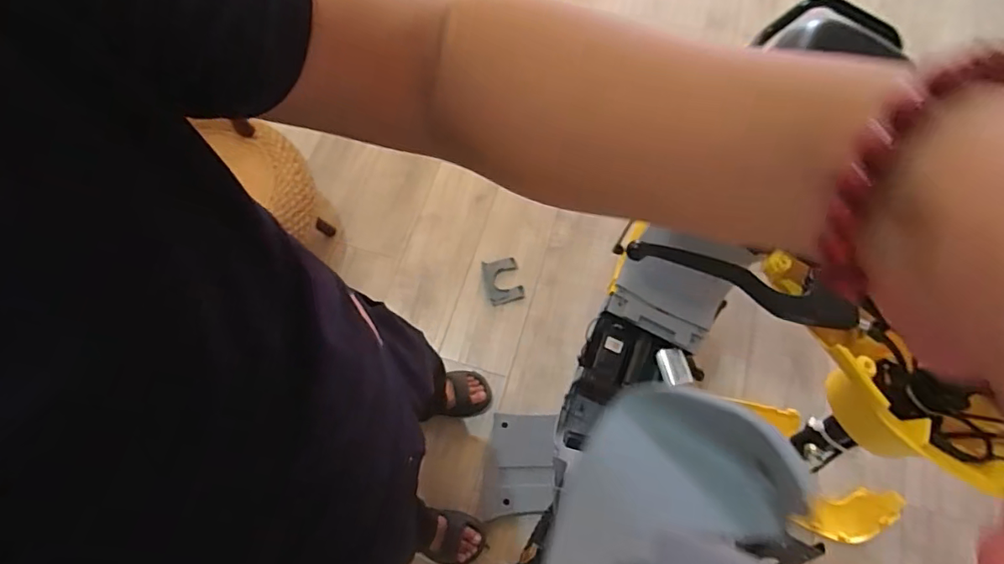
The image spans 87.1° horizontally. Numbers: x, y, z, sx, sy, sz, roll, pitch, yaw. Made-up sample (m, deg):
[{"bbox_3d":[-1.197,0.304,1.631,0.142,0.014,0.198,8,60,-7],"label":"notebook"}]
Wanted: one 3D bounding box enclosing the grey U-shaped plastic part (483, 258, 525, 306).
[{"bbox_3d":[0.002,-0.002,1.502,0.101,0.012,0.132,-13,70,-4],"label":"grey U-shaped plastic part"}]

